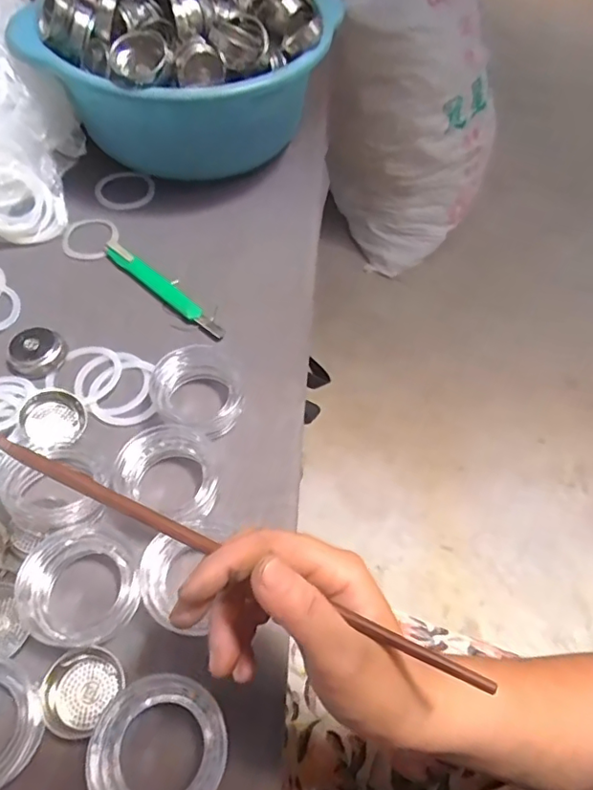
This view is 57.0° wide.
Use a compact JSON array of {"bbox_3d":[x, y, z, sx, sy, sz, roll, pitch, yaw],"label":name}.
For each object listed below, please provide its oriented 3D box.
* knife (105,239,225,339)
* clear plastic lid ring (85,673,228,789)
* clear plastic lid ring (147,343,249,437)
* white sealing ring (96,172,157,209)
[{"bbox_3d":[-0.118,-0.093,0.480,0.146,0.014,0.014,38,63,19],"label":"knife"},{"bbox_3d":[-0.072,0.186,0.287,0.068,0.017,0.069,1,58,-2],"label":"clear plastic lid ring"},{"bbox_3d":[-0.070,-0.007,0.410,0.066,0.029,0.069,1,58,-2],"label":"clear plastic lid ring"},{"bbox_3d":[-0.174,-0.209,0.555,0.057,0.010,0.057,1,58,-2],"label":"white sealing ring"}]

